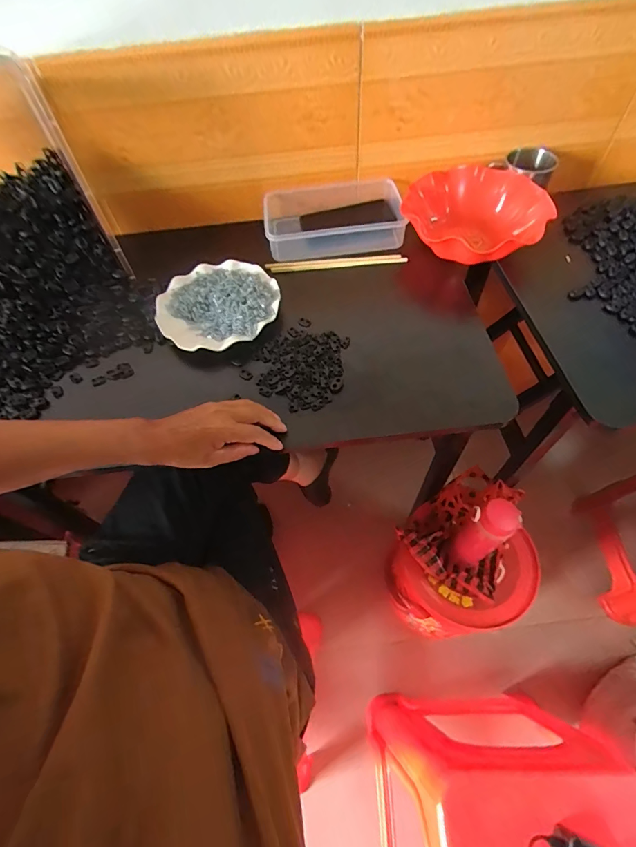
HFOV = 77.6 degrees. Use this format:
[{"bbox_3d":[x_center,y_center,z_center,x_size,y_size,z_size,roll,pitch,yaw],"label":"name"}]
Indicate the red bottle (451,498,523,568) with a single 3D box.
[{"bbox_3d":[0.285,0.201,0.695,0.064,0.207,0.054,-31,62,-15],"label":"red bottle"}]

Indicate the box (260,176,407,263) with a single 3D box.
[{"bbox_3d":[0.030,-0.356,0.697,0.239,0.059,0.139,-6,58,0],"label":"box"}]

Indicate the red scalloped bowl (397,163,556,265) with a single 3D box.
[{"bbox_3d":[0.255,-0.339,0.655,0.212,0.069,0.198,-2,59,3],"label":"red scalloped bowl"}]

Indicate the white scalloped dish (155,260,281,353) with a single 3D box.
[{"bbox_3d":[-0.152,-0.182,0.603,0.178,0.024,0.178,-2,59,3],"label":"white scalloped dish"}]

